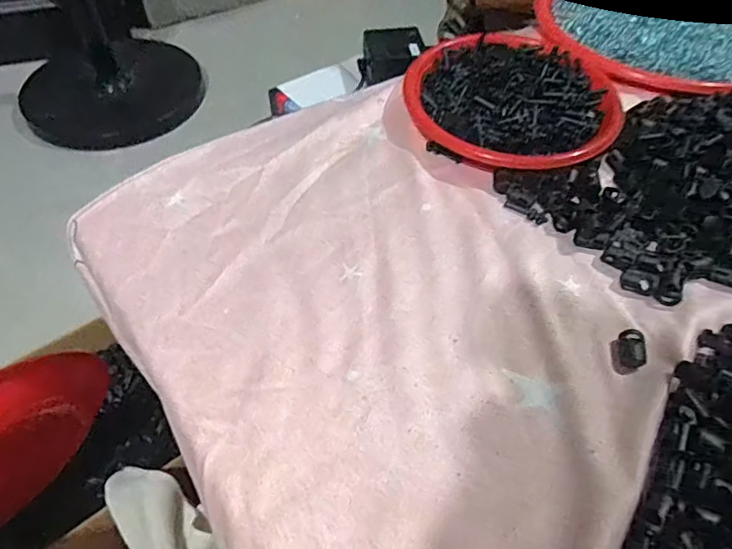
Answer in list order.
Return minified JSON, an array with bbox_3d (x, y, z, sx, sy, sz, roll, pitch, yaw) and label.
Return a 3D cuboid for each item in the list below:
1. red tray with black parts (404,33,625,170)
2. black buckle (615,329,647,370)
[{"bbox_3d":[0.113,-0.141,0.418,0.161,0.032,0.133,19,54,12],"label":"red tray with black parts"},{"bbox_3d":[0.149,0.041,0.299,0.015,0.005,0.023,16,53,10],"label":"black buckle"}]

